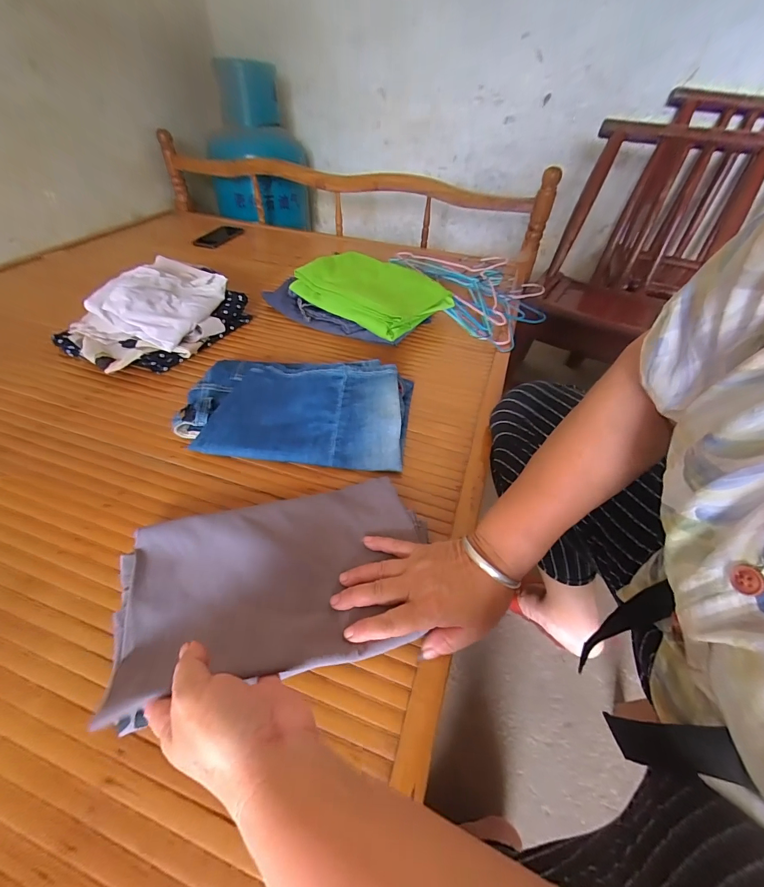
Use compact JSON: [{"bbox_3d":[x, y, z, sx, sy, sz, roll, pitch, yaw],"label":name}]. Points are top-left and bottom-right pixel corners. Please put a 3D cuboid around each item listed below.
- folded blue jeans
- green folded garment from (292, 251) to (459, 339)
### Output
[{"bbox_3d":[-0.117,-0.055,0.527,0.311,0.048,0.195,6,46,2],"label":"folded blue jeans"},{"bbox_3d":[-0.015,-0.315,0.745,0.261,0.048,0.218,31,52,24],"label":"green folded garment"}]

